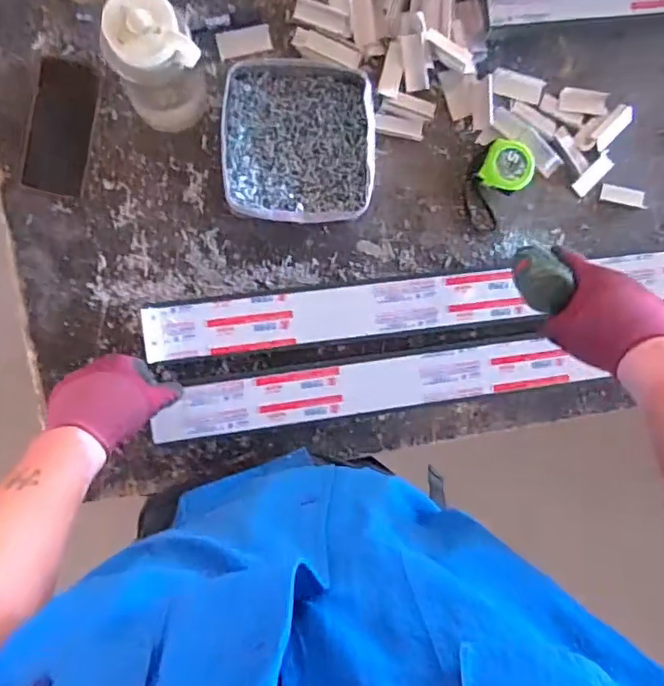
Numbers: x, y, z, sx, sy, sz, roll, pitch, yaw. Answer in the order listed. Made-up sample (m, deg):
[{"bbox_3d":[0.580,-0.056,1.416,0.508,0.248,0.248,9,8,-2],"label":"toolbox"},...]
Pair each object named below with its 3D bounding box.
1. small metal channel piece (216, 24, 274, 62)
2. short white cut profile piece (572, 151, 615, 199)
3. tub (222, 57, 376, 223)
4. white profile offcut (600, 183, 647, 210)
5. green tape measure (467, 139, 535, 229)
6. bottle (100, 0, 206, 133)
[{"bbox_3d":[-0.112,-0.387,0.738,0.069,0.006,0.035,-14,95,-4],"label":"small metal channel piece"},{"bbox_3d":[0.361,-0.233,0.789,0.024,0.011,0.071,43,89,-6],"label":"short white cut profile piece"},{"bbox_3d":[-0.042,-0.257,0.730,0.187,0.042,0.207,2,93,-5],"label":"tub"},{"bbox_3d":[0.408,-0.206,0.803,0.067,0.007,0.023,12,92,-6],"label":"white profile offcut"},{"bbox_3d":[0.217,-0.212,0.761,0.076,0.037,0.117,28,91,-6],"label":"green tape measure"},{"bbox_3d":[-0.188,-0.291,0.625,0.079,0.197,0.078,0,94,-5],"label":"bottle"}]

